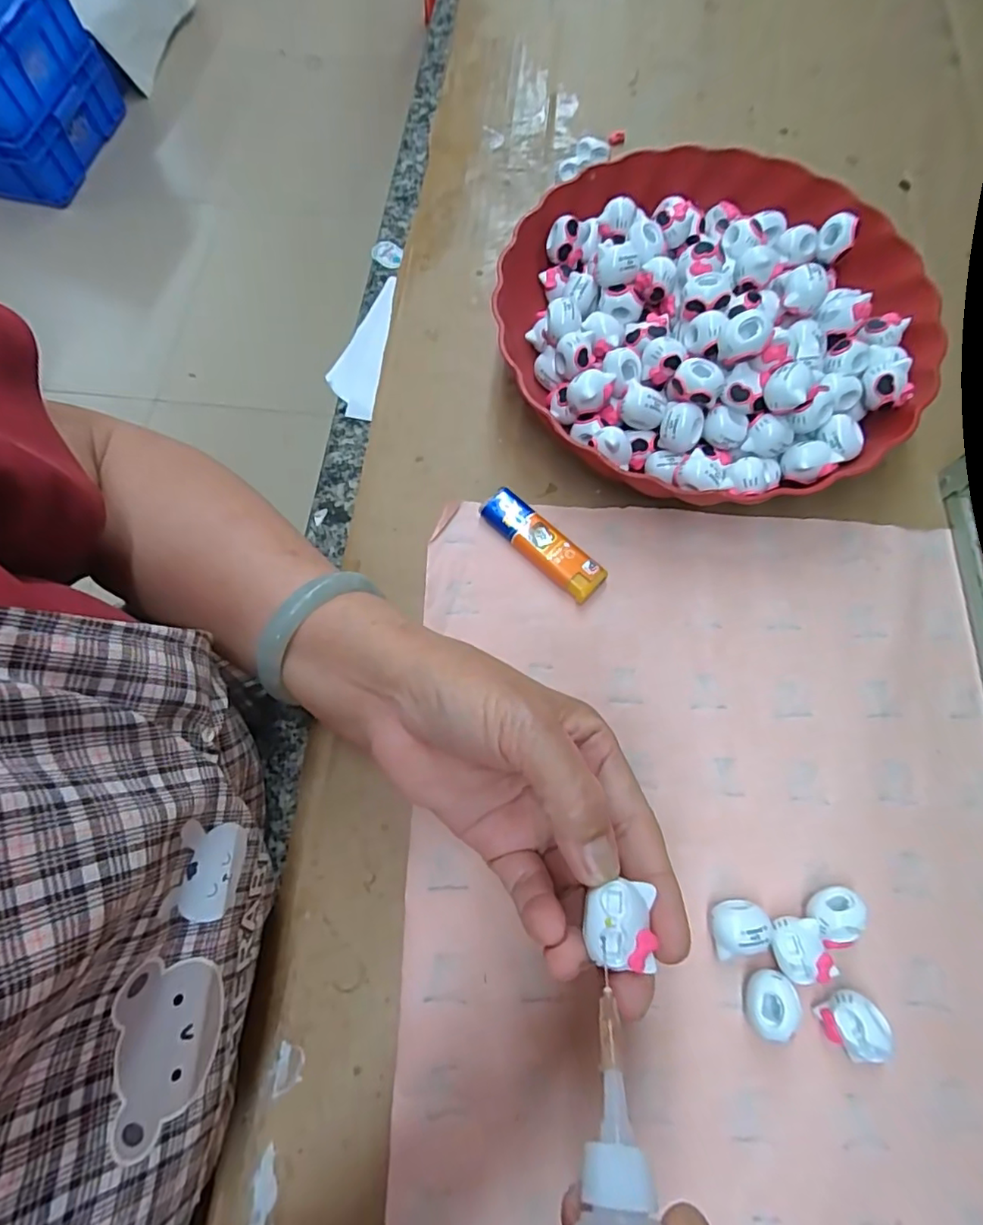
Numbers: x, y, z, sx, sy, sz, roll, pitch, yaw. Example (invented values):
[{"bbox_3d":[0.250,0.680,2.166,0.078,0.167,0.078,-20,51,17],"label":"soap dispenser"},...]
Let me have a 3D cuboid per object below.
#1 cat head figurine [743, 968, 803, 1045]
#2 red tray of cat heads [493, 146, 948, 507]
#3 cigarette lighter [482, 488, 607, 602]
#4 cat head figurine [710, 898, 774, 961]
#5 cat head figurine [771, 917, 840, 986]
[{"bbox_3d":[0.120,0.169,0.242,0.021,0.021,0.025,33,75,11],"label":"cat head figurine"},{"bbox_3d":[0.130,-0.172,0.331,0.237,0.061,0.242,-20,72,-5],"label":"red tray of cat heads"},{"bbox_3d":[0.028,-0.038,0.313,0.079,0.012,0.022,42,77,13],"label":"cigarette lighter"},{"bbox_3d":[0.111,0.141,0.248,0.025,0.018,0.020,-8,72,-1],"label":"cat head figurine"},{"bbox_3d":[0.135,0.149,0.246,0.022,0.016,0.026,-19,72,-5],"label":"cat head figurine"}]

